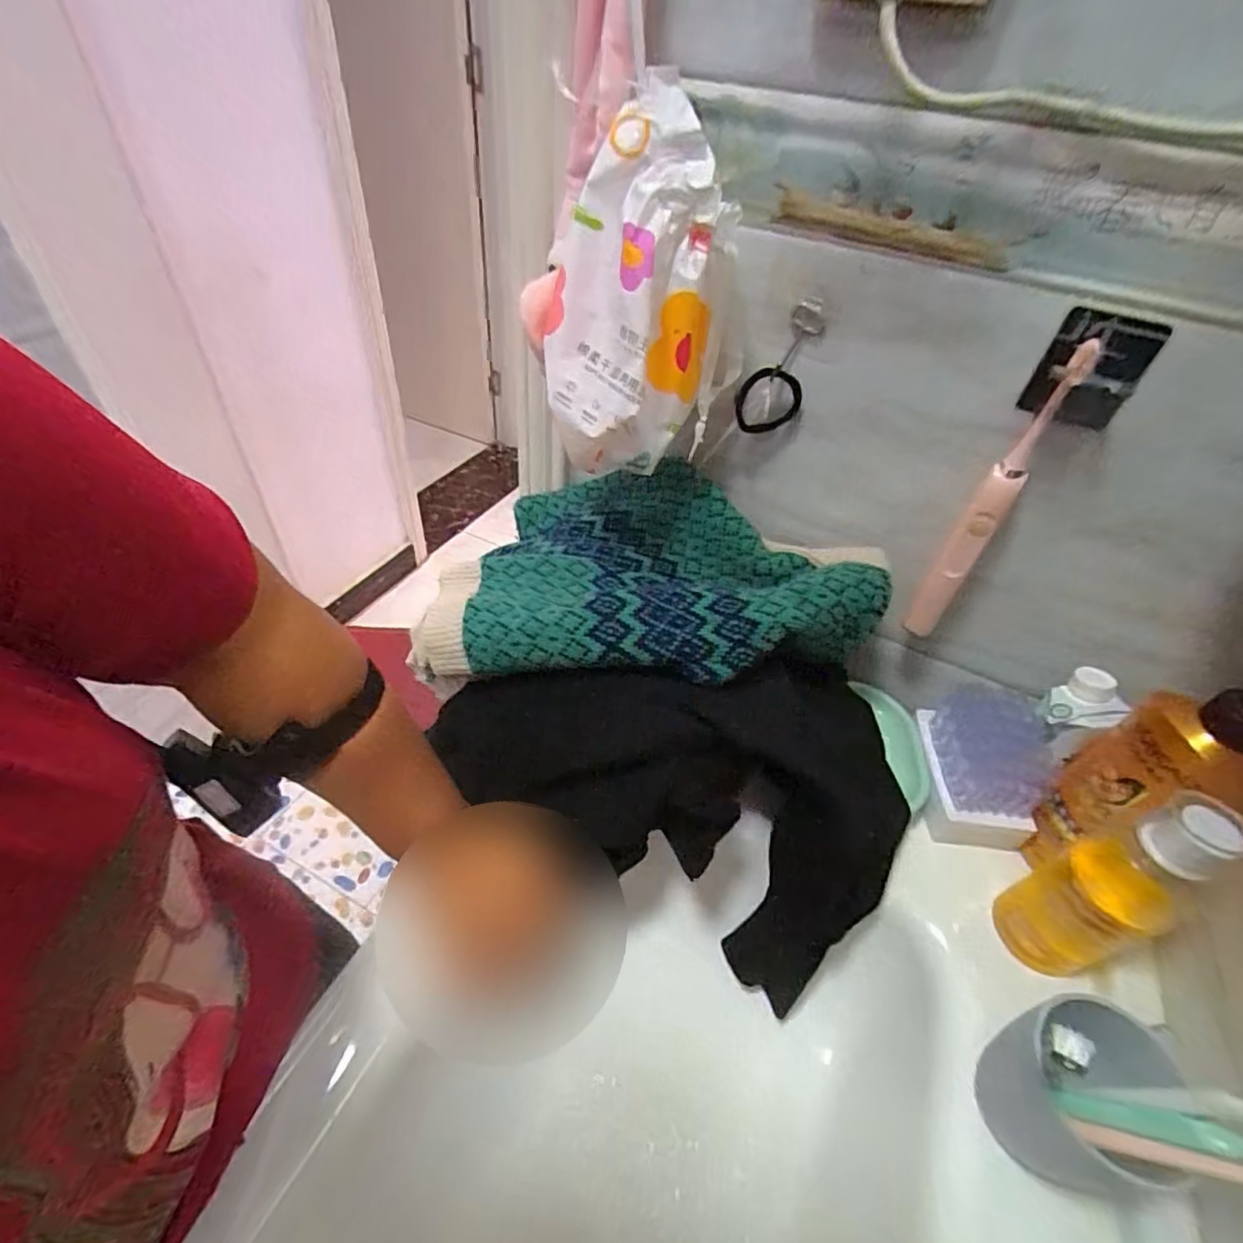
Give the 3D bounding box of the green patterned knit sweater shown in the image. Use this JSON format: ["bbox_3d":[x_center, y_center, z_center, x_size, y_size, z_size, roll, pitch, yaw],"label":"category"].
[{"bbox_3d":[0.026,-0.051,0.506,0.360,0.087,0.246,5,45,-1],"label":"green patterned knit sweater"}]

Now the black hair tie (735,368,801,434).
[{"bbox_3d":[0.120,-0.179,0.477,0.050,0.055,0.009,10,45,4],"label":"black hair tie"}]

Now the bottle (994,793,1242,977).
[{"bbox_3d":[0.325,0.176,0.381,0.061,0.171,0.067,-9,47,-15],"label":"bottle"}]

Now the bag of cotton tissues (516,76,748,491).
[{"bbox_3d":[0.009,-0.228,0.431,0.152,0.226,0.108,-27,53,-29],"label":"bag of cotton tissues"}]

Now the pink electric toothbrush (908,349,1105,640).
[{"bbox_3d":[0.270,-0.080,0.433,0.023,0.238,0.027,30,49,22],"label":"pink electric toothbrush"}]

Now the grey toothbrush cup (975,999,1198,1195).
[{"bbox_3d":[0.261,0.271,0.332,0.070,0.081,0.076,3,45,-3],"label":"grey toothbrush cup"}]

